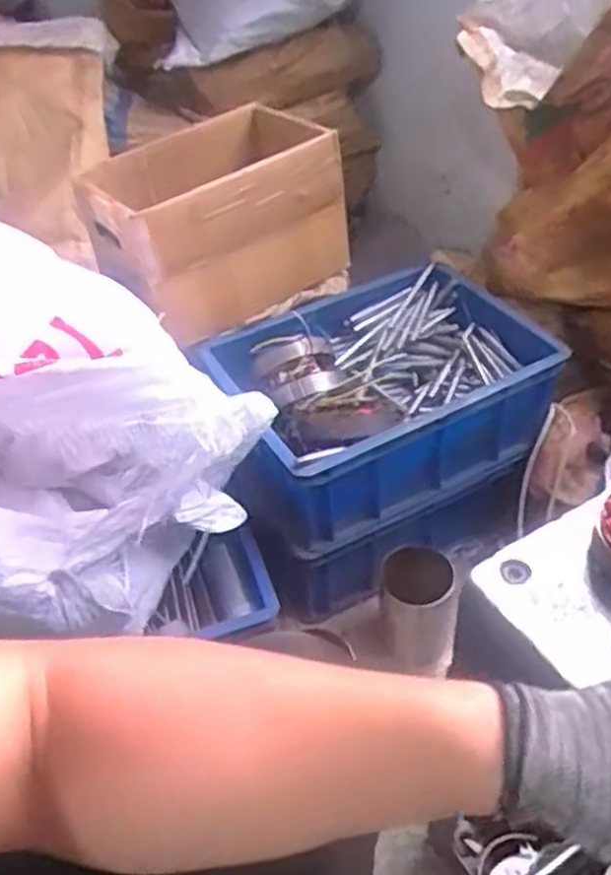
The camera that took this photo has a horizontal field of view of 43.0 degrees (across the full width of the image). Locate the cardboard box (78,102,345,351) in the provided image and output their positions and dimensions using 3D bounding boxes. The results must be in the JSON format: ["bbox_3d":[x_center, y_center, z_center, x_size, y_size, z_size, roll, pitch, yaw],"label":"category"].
[{"bbox_3d":[-0.133,-0.292,1.070,0.324,0.214,0.207,-30,48,-25],"label":"cardboard box"}]

